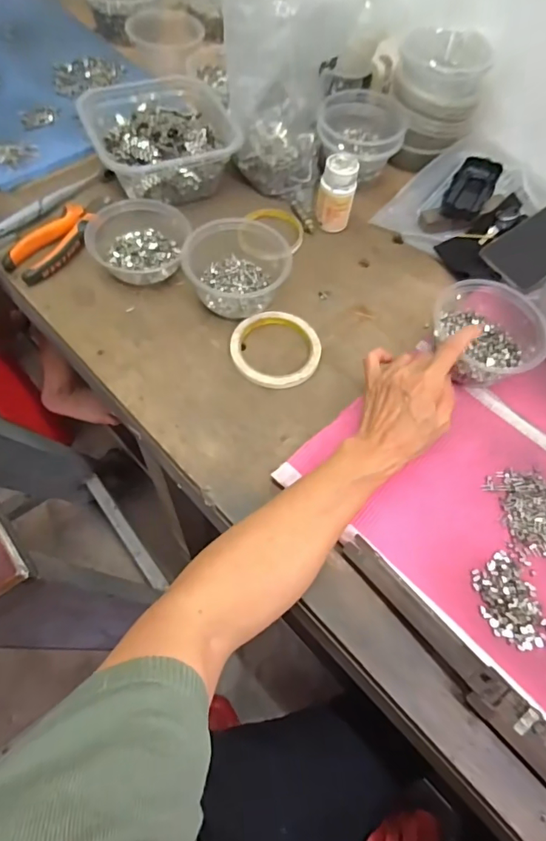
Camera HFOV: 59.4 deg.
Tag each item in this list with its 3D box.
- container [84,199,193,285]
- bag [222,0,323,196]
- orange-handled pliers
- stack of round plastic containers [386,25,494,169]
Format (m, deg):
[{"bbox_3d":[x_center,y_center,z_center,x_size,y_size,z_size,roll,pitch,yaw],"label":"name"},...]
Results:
[{"bbox_3d":[-0.157,-0.212,0.556,0.106,0.049,0.102,2,61,-4],"label":"container"},{"bbox_3d":[0.003,-0.403,0.582,0.115,0.187,0.117,6,61,0],"label":"bag"},{"bbox_3d":[-0.245,-0.218,0.564,0.048,0.019,0.147,37,65,14],"label":"orange-handled pliers"},{"bbox_3d":[0.215,-0.424,0.648,0.116,0.138,0.097,18,62,7],"label":"stack of round plastic containers"}]

